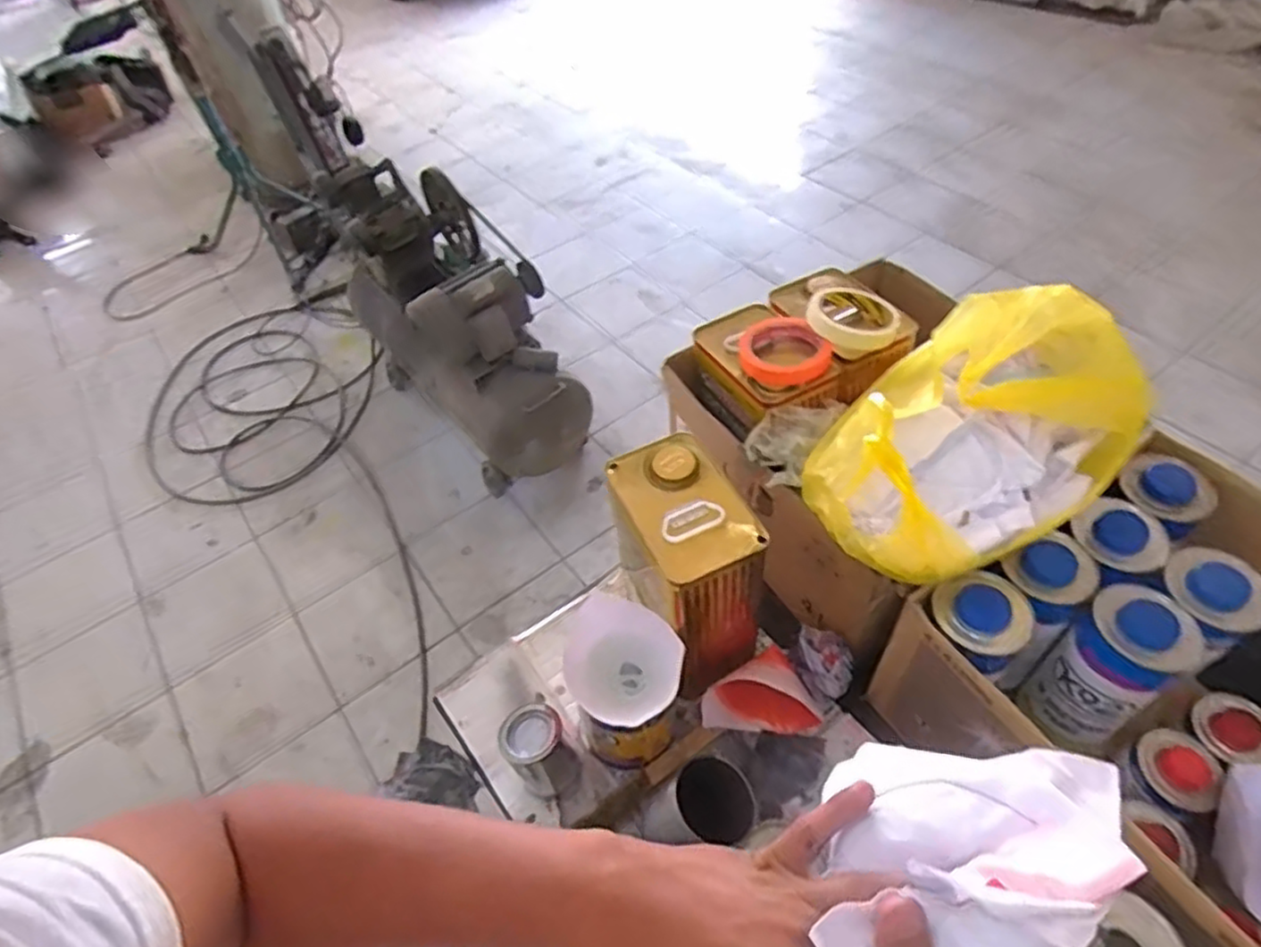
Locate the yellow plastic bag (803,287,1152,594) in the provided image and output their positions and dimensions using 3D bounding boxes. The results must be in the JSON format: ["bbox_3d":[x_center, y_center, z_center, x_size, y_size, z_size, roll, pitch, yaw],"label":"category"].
[{"bbox_3d":[0.321,-0.048,0.655,0.316,0.133,0.219,-35,55,-22],"label":"yellow plastic bag"}]

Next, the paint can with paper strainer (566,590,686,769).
[{"bbox_3d":[-0.001,0.227,0.730,0.115,0.150,0.121,-3,50,3],"label":"paint can with paper strainer"}]

